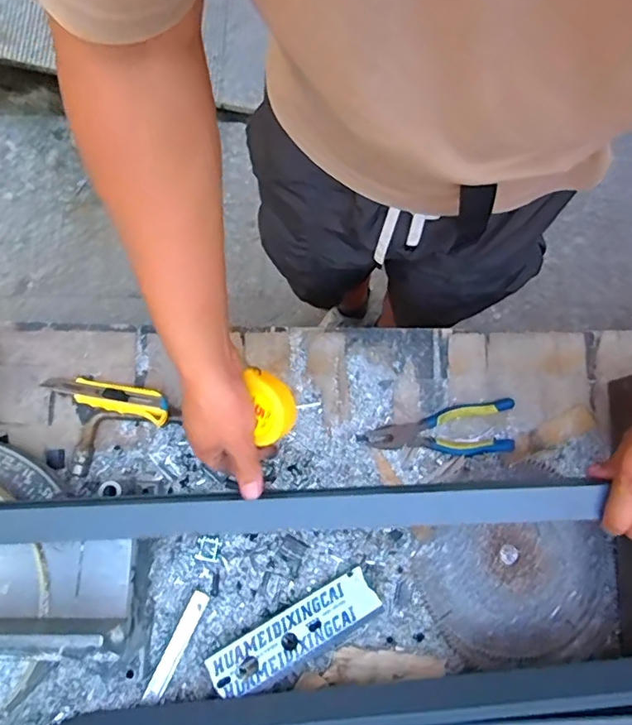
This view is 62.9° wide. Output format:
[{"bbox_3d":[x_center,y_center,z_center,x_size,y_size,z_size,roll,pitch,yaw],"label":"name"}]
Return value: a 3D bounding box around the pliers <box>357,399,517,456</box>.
[{"bbox_3d":[0.157,0.093,0.672,0.197,0.019,0.065,-6,76,-2],"label":"pliers"}]

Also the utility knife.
[{"bbox_3d":[-0.263,0.042,0.660,0.162,0.027,0.039,16,76,4],"label":"utility knife"}]

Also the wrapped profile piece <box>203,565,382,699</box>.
[{"bbox_3d":[-0.024,0.318,0.606,0.203,0.027,0.052,-29,78,-7],"label":"wrapped profile piece"}]

